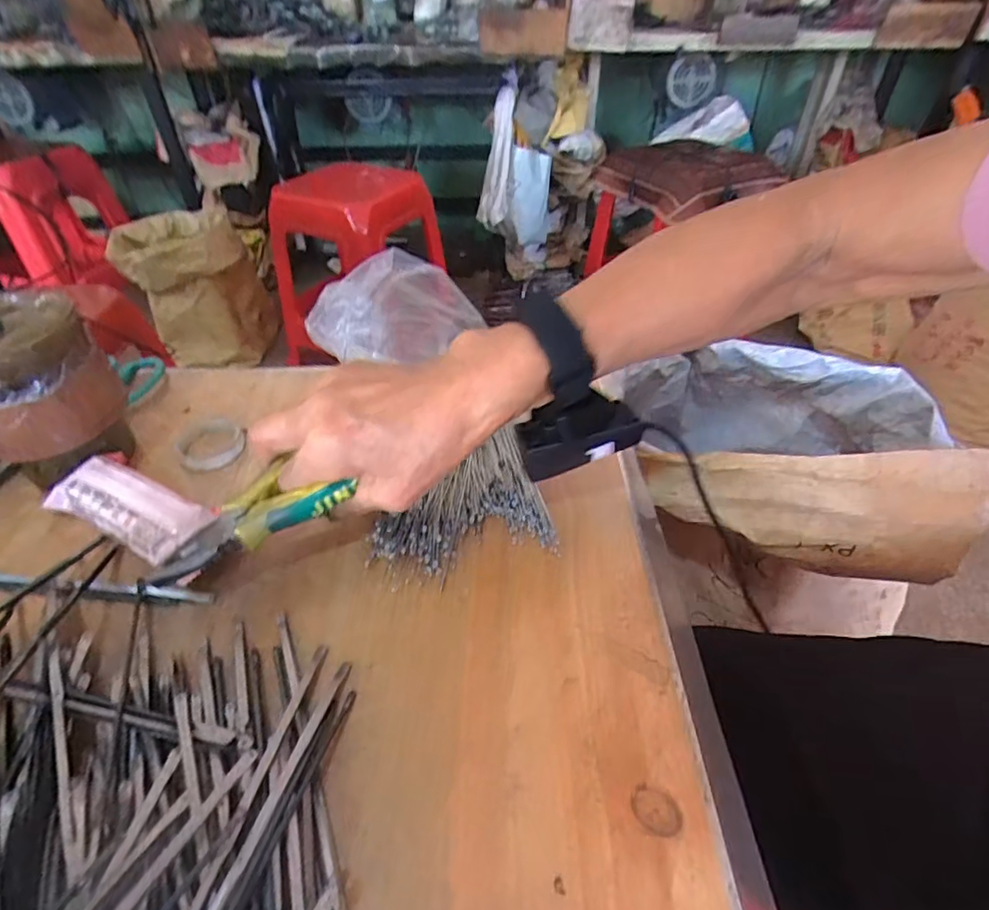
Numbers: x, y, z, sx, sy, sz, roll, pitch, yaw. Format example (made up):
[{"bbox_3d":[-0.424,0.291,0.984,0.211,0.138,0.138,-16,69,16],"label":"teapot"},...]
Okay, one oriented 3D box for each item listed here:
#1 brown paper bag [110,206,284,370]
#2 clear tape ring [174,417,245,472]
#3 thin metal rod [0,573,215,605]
[{"bbox_3d":[-0.825,-0.464,1.556,0.340,0.342,0.332,-21,45,-21],"label":"brown paper bag"},{"bbox_3d":[-0.206,-0.010,0.400,0.045,0.009,0.055,-16,44,-16],"label":"clear tape ring"},{"bbox_3d":[-0.251,0.074,0.313,0.189,0.006,0.012,3,42,5],"label":"thin metal rod"}]

